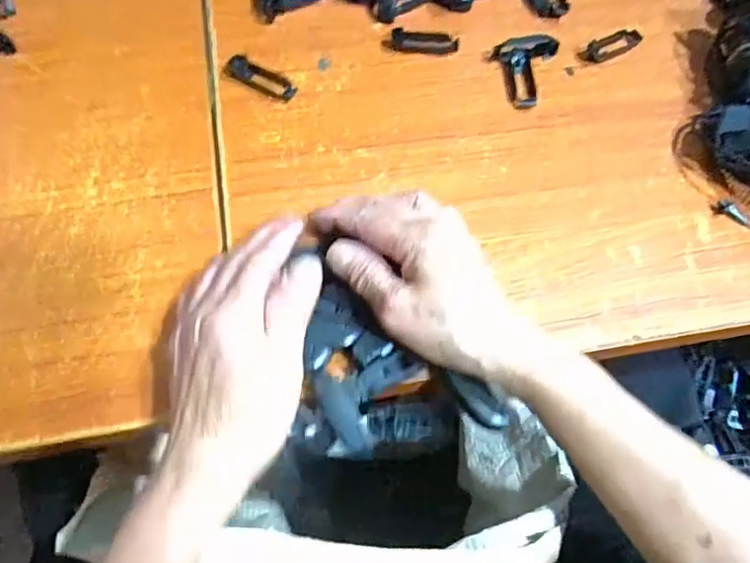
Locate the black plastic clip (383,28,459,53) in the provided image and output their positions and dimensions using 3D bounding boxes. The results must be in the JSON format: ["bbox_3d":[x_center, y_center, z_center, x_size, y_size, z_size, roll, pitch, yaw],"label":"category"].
[{"bbox_3d":[0.038,-0.196,0.456,0.060,0.011,0.014,5,65,0],"label":"black plastic clip"}]

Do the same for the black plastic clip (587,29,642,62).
[{"bbox_3d":[0.202,-0.199,0.467,0.054,0.009,0.020,-28,70,-14],"label":"black plastic clip"}]

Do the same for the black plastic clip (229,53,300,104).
[{"bbox_3d":[-0.086,-0.157,0.426,0.056,0.009,0.020,27,67,9],"label":"black plastic clip"}]

